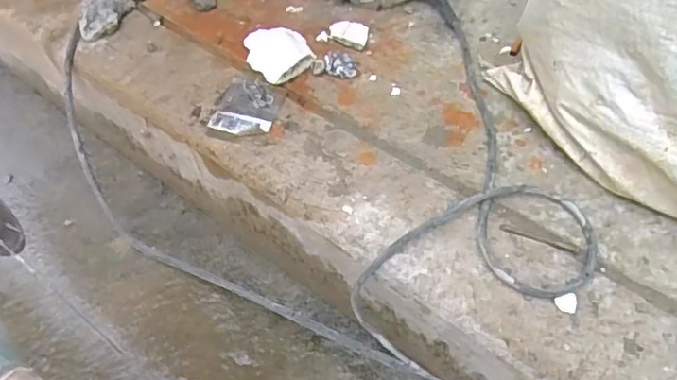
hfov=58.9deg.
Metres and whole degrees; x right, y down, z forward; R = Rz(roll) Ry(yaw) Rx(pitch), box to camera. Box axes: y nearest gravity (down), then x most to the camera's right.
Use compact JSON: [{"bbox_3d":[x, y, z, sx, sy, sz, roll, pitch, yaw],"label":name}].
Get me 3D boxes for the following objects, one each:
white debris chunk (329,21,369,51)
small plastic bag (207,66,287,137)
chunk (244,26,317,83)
[{"bbox_3d":[0.014,-0.193,0.741,0.048,0.012,0.033,19,60,16],"label":"white debris chunk"},{"bbox_3d":[-0.101,-0.099,0.692,0.072,0.007,0.094,15,59,15],"label":"small plastic bag"},{"bbox_3d":[-0.072,-0.168,0.720,0.069,0.021,0.083,-29,59,-14],"label":"chunk"}]

